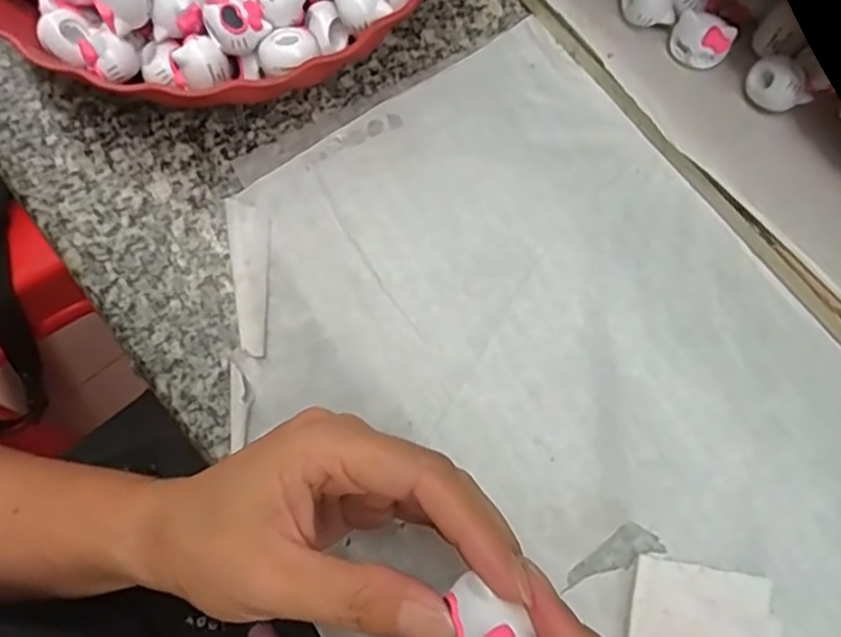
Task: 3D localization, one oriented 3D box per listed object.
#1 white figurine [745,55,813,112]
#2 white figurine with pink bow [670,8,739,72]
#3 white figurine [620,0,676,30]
[{"bbox_3d":[0.154,-0.100,0.289,0.014,0.017,0.027,-40,79,-10],"label":"white figurine"},{"bbox_3d":[0.123,-0.122,0.296,0.025,0.018,0.014,33,77,7],"label":"white figurine with pink bow"},{"bbox_3d":[0.102,-0.143,0.302,0.021,0.017,0.022,-1,75,-1],"label":"white figurine"}]

